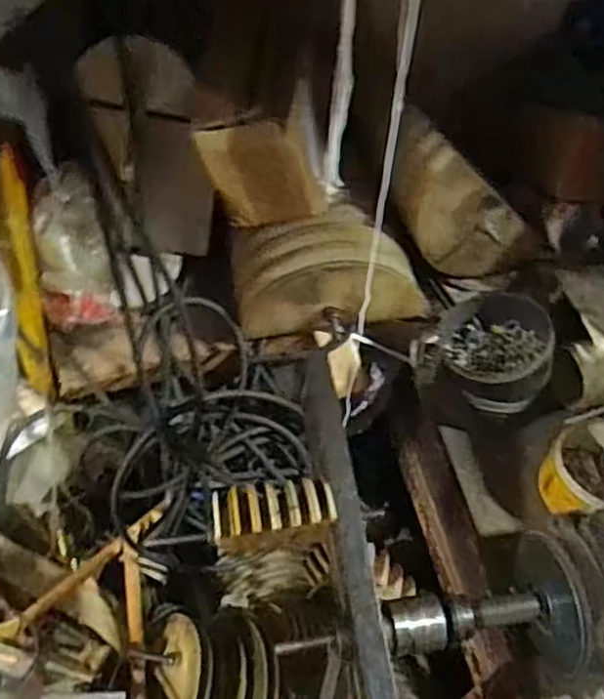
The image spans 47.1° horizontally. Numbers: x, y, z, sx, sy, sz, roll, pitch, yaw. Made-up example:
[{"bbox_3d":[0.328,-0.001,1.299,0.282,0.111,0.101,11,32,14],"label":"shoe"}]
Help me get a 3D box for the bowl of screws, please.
[{"bbox_3d":[0.195,0.008,0.720,0.105,0.087,0.115,2,49,-2],"label":"bowl of screws"}]

